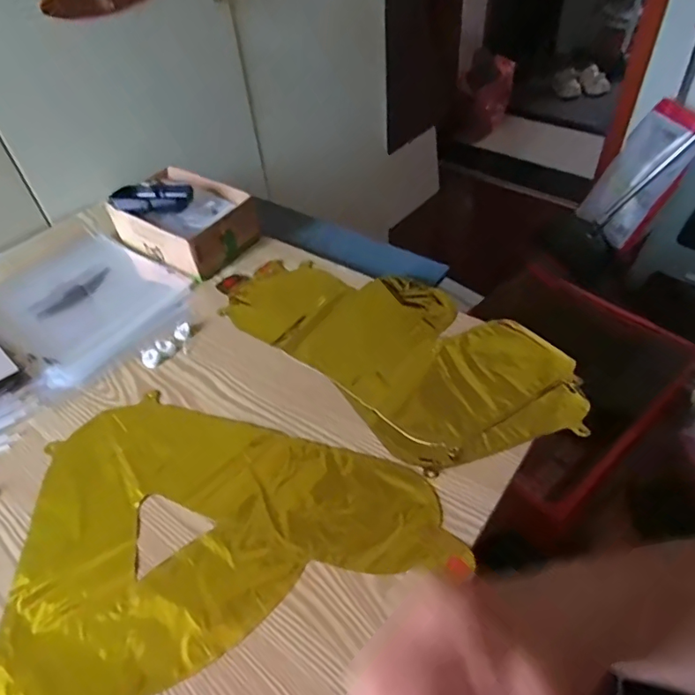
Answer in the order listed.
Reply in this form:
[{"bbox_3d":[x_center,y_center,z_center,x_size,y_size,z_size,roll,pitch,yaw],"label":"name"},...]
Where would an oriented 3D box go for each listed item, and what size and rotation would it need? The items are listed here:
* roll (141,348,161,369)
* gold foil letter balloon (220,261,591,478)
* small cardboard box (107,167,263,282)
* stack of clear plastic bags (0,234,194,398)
[{"bbox_3d":[-0.228,0.012,0.593,0.020,0.008,0.026,-26,50,-19],"label":"roll"},{"bbox_3d":[0.049,-0.015,0.587,0.408,0.011,0.211,34,58,31],"label":"gold foil letter balloon"},{"bbox_3d":[-0.232,-0.181,0.733,0.189,0.071,0.129,26,54,27],"label":"small cardboard box"},{"bbox_3d":[-0.347,-0.065,0.672,0.254,0.017,0.215,33,57,31],"label":"stack of clear plastic bags"}]

